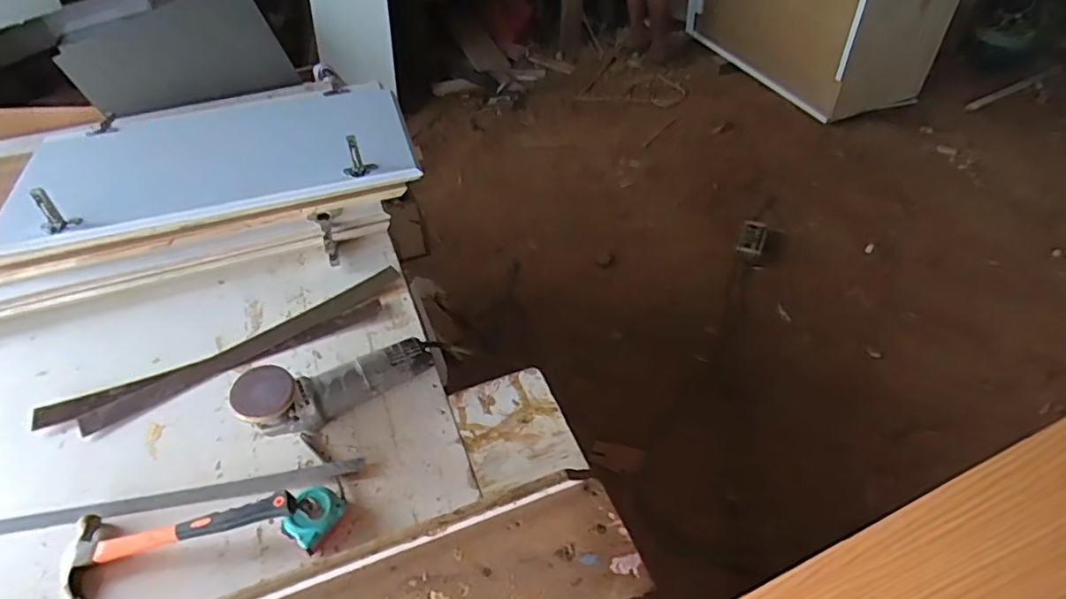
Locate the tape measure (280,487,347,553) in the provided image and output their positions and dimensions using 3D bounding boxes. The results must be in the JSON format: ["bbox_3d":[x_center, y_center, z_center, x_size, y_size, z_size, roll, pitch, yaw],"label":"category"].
[{"bbox_3d":[-0.269,0.265,0.702,0.062,0.034,0.066,22,50,21],"label":"tape measure"}]

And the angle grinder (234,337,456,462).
[{"bbox_3d":[-0.257,0.117,0.794,0.266,0.114,0.082,-22,49,-18],"label":"angle grinder"}]

